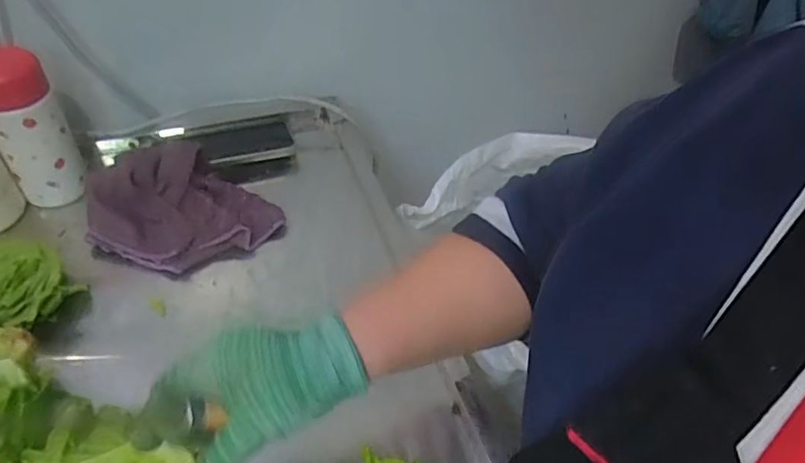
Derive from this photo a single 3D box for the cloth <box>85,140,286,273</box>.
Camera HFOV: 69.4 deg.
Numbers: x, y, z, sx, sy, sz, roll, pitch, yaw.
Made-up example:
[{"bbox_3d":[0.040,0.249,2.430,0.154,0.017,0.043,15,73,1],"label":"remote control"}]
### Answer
[{"bbox_3d":[-0.223,-0.026,0.594,0.183,0.063,0.122,-16,50,-19],"label":"cloth"}]

